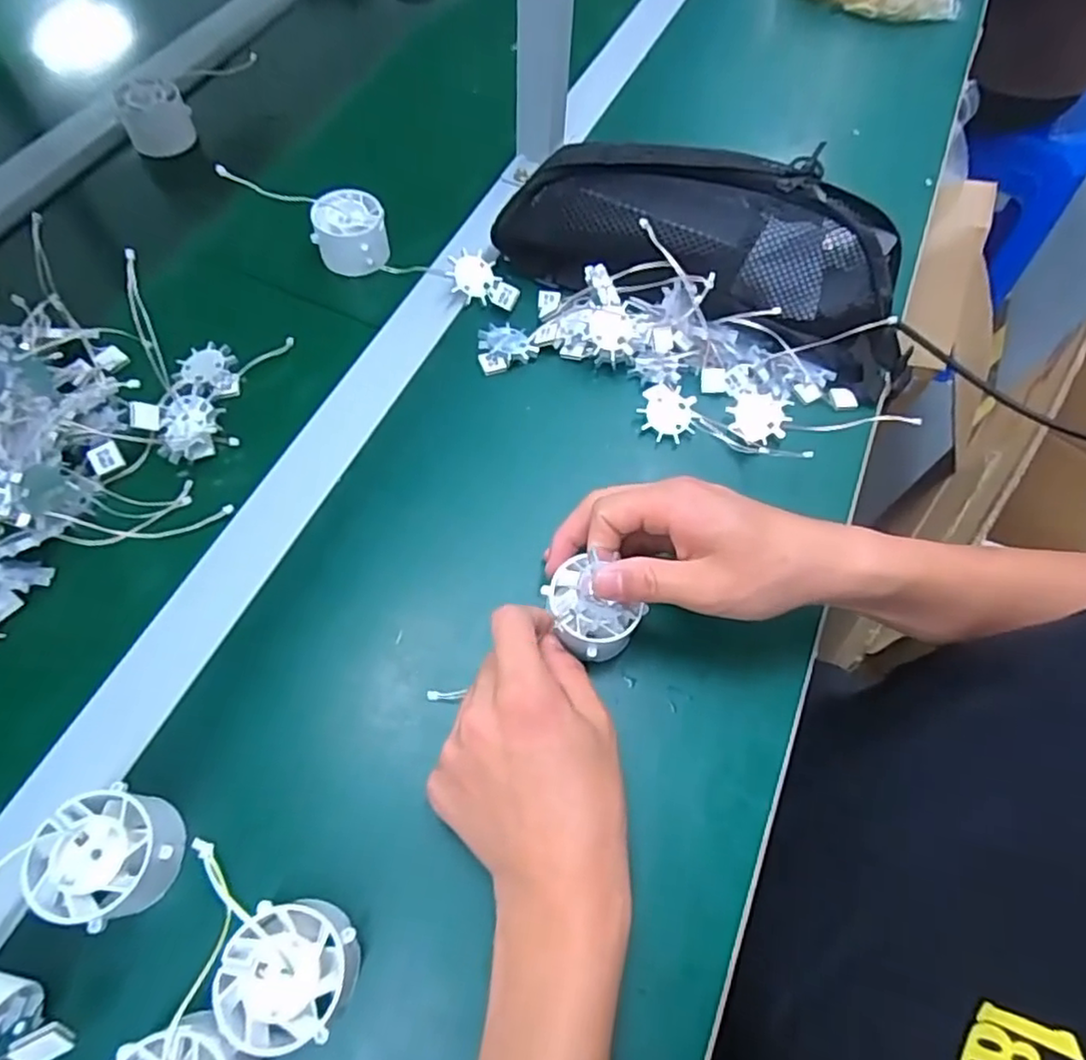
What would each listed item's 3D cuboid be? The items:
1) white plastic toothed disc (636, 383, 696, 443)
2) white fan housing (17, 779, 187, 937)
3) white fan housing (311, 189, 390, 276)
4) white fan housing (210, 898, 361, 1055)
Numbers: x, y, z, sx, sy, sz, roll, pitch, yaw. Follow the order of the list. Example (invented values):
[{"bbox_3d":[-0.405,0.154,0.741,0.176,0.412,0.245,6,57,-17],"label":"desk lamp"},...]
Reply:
[{"bbox_3d":[0.083,-0.080,0.440,0.034,0.009,0.040,9,62,0],"label":"white plastic toothed disc"},{"bbox_3d":[-0.189,0.143,0.289,0.048,0.037,0.054,-29,68,-18],"label":"white fan housing"},{"bbox_3d":[-0.141,-0.220,0.485,0.050,0.035,0.045,-8,63,-8],"label":"white fan housing"},{"bbox_3d":[-0.104,0.185,0.276,0.048,0.035,0.048,2,62,-3],"label":"white fan housing"}]

